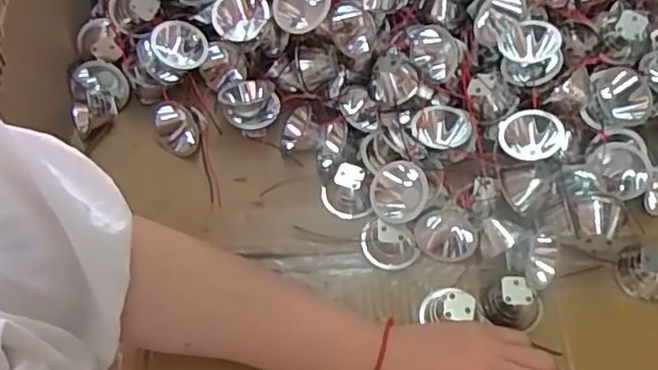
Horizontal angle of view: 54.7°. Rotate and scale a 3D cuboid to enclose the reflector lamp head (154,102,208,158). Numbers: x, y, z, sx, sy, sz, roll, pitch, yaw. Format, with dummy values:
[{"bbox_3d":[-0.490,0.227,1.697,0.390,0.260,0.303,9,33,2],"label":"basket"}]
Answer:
[{"bbox_3d":[-0.113,-0.046,0.480,0.030,0.033,0.034,9,59,6],"label":"reflector lamp head"}]

